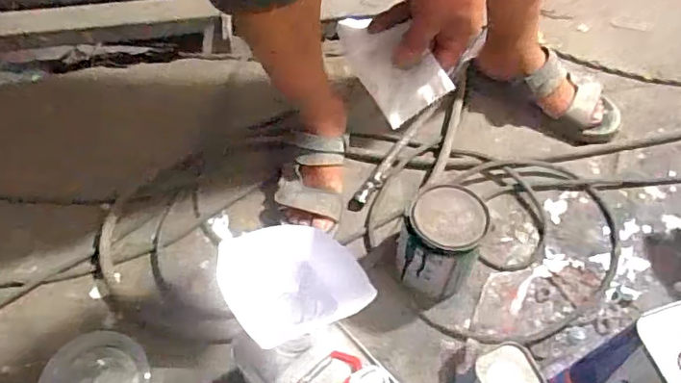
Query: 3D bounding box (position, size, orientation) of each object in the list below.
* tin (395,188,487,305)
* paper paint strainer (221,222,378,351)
[{"bbox_3d":[0.135,0.069,0.735,0.106,0.134,0.115,20,62,12],"label":"tin"},{"bbox_3d":[-0.045,0.087,0.521,0.120,0.068,0.100,-18,61,-12],"label":"paper paint strainer"}]

